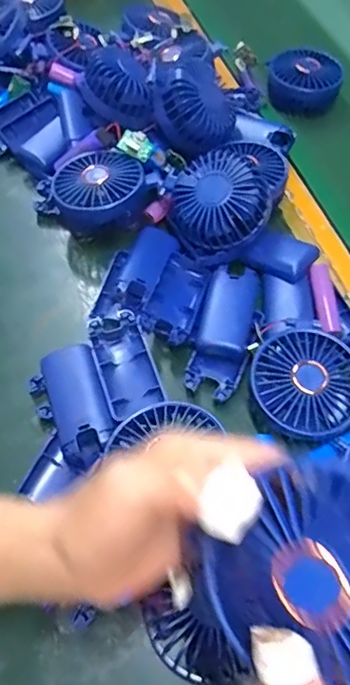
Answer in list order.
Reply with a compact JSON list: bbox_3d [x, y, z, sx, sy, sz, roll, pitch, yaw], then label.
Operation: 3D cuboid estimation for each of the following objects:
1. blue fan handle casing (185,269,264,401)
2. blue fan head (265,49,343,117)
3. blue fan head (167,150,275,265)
[{"bbox_3d":[0.045,-0.011,0.460,0.050,0.021,0.119,17,59,7],"label":"blue fan handle casing"},{"bbox_3d":[0.153,-0.316,0.645,0.081,0.045,0.067,-3,58,-4],"label":"blue fan head"},{"bbox_3d":[0.040,-0.126,0.480,0.087,0.040,0.095,-3,73,11],"label":"blue fan head"}]

